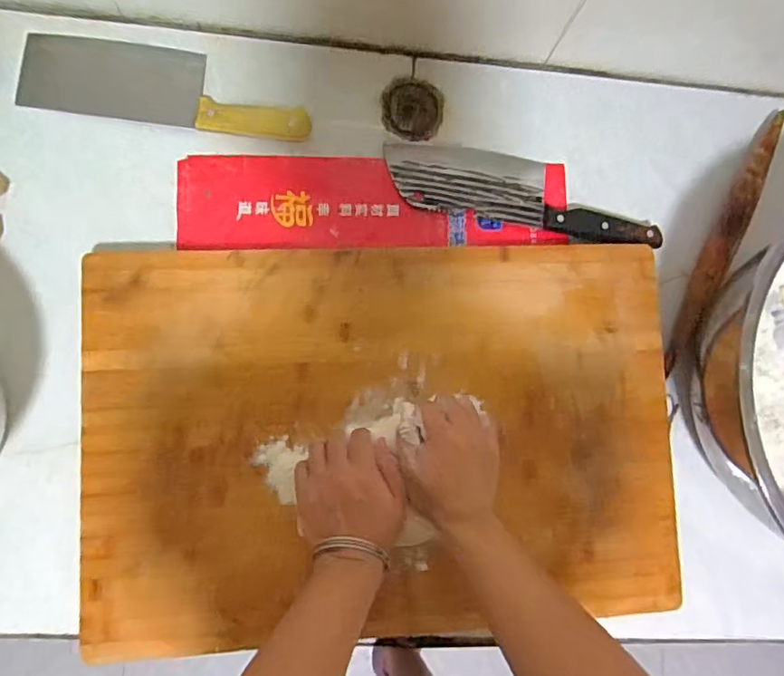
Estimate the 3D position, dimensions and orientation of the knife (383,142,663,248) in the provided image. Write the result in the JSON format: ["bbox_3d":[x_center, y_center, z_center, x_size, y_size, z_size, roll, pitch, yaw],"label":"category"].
[{"bbox_3d":[0.140,-0.158,0.575,0.291,0.016,0.082,11,83,-5],"label":"knife"}]

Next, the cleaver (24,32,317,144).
[{"bbox_3d":[-0.226,-0.254,0.551,0.283,0.020,0.085,9,83,-3],"label":"cleaver"}]

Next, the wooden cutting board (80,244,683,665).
[{"bbox_3d":[-0.002,0.095,0.527,0.555,0.032,0.363,-2,84,-5],"label":"wooden cutting board"}]

